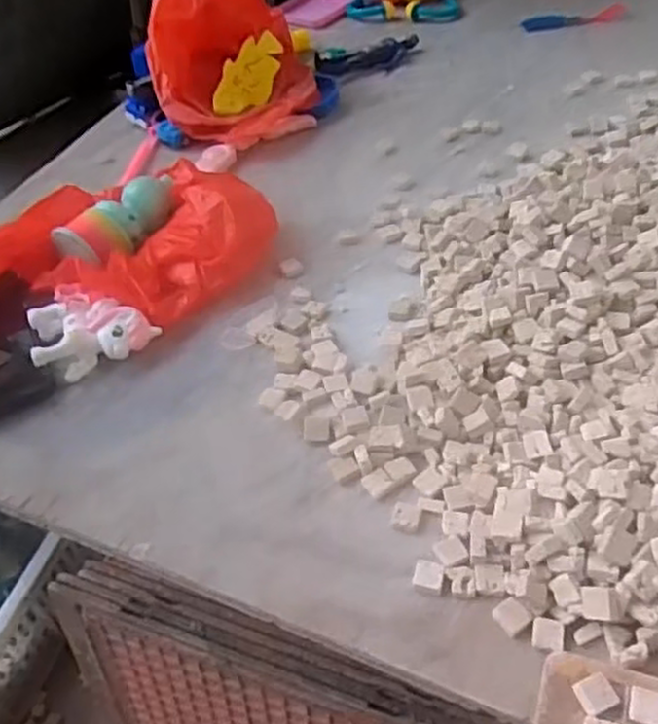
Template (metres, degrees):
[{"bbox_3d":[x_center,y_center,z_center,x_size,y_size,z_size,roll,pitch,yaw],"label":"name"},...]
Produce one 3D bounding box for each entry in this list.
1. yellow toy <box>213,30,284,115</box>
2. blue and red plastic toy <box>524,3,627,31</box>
[{"bbox_3d":[-0.080,-0.292,0.765,0.012,0.051,0.103,9,68,59],"label":"yellow toy"},{"bbox_3d":[0.292,-0.406,0.886,0.129,0.007,0.030,-12,46,-6],"label":"blue and red plastic toy"}]

